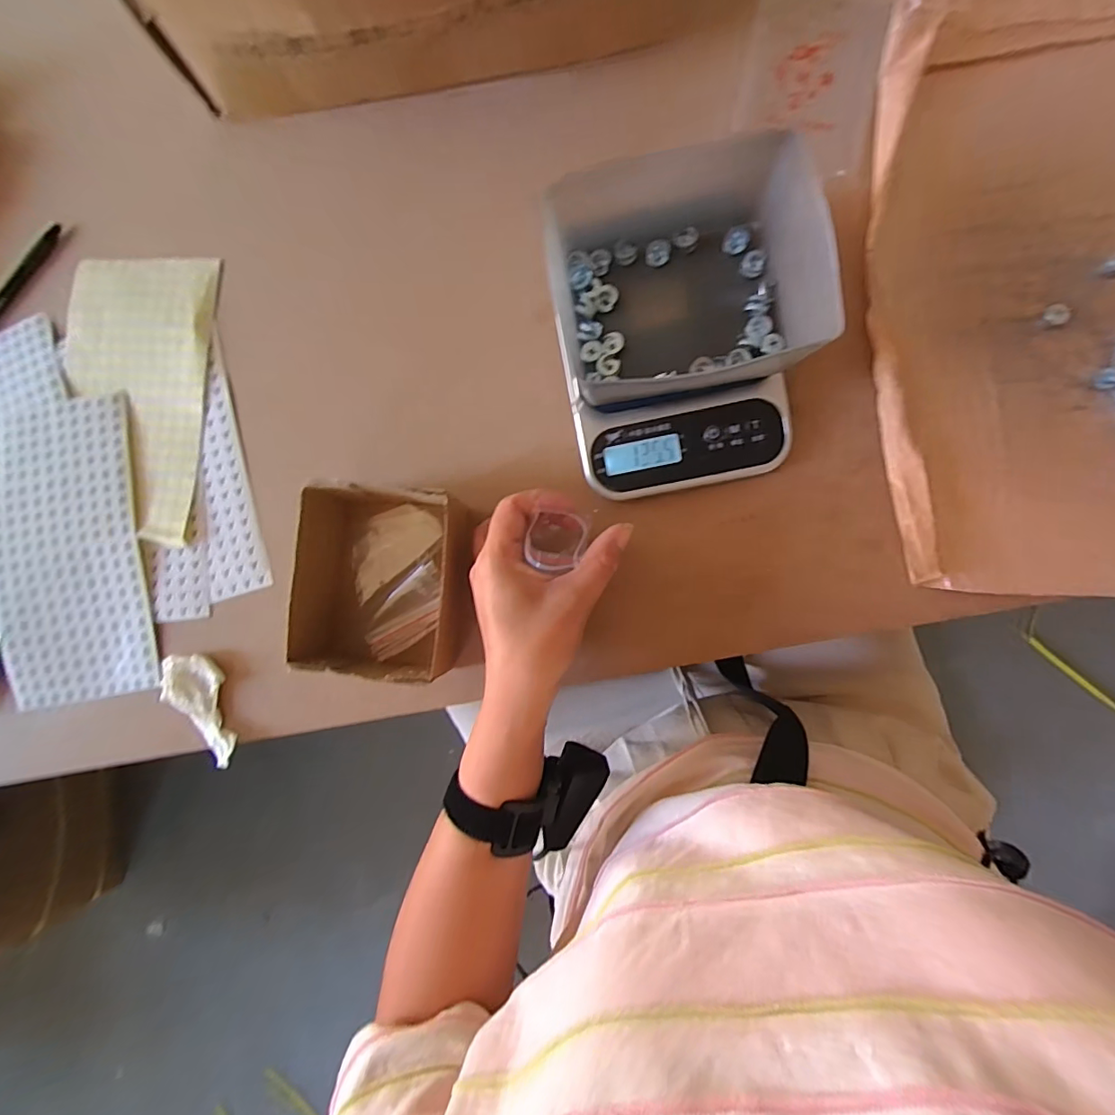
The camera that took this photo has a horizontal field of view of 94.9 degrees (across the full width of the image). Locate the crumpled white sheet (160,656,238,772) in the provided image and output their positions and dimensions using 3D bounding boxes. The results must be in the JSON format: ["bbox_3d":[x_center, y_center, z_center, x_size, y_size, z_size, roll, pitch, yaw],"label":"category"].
[{"bbox_3d":[-0.278,0.119,0.397,0.043,0.011,0.092,-24,85,4],"label":"crumpled white sheet"}]

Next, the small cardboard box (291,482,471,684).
[{"bbox_3d":[-0.120,0.017,0.367,0.110,0.058,0.131,4,87,6],"label":"small cardboard box"}]

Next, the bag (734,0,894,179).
[{"bbox_3d":[0.194,-0.370,0.393,0.097,0.014,0.150,11,86,6],"label":"bag"}]

